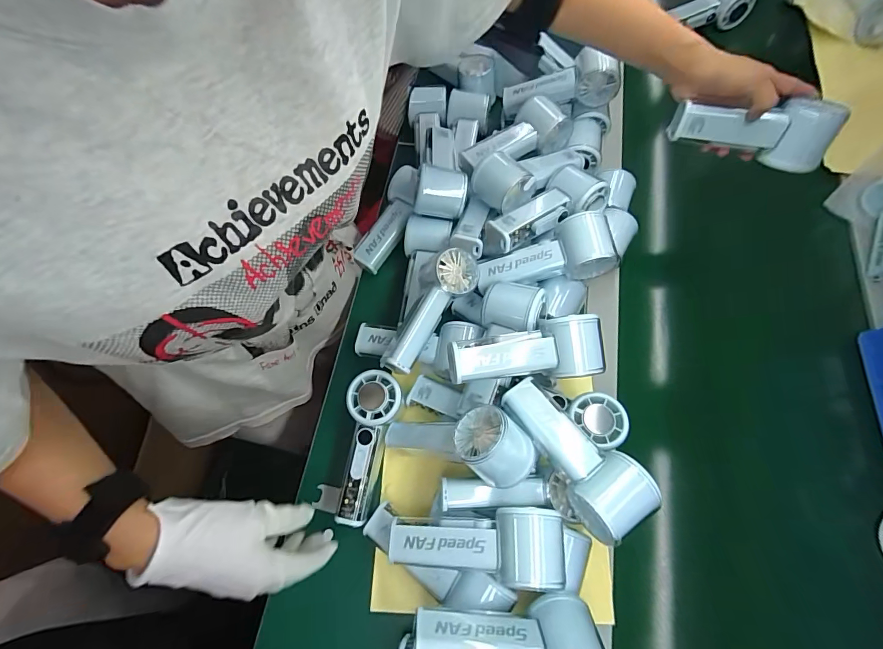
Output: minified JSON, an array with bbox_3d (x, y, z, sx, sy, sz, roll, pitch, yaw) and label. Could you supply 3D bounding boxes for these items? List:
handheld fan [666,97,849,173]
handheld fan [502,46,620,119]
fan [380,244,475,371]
[{"bbox_3d":[0.319,-0.197,0.417,0.148,0.056,0.040,9,55,7],"label":"handheld fan"},{"bbox_3d":[0.163,-0.327,0.564,0.151,0.062,0.050,1,53,23],"label":"handheld fan"},{"bbox_3d":[-0.016,-0.017,0.453,0.046,0.044,0.154,29,78,22],"label":"fan"}]

